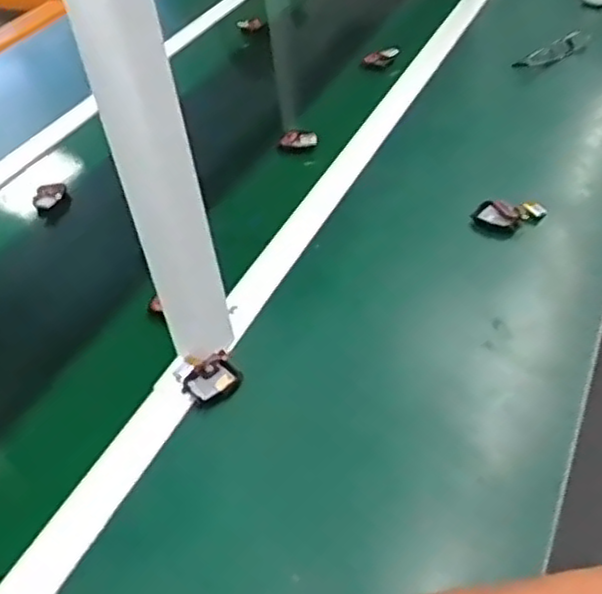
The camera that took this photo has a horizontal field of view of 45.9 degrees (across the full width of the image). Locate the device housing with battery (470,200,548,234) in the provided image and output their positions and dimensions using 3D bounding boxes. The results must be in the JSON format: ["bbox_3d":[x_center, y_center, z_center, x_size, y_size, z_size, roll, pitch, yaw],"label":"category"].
[{"bbox_3d":[0.217,-0.082,0.741,0.073,0.022,0.036,-1,42,8],"label":"device housing with battery"}]

